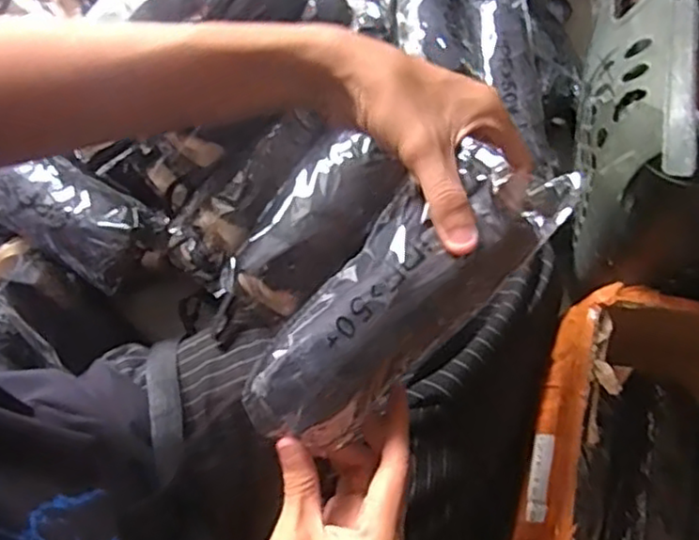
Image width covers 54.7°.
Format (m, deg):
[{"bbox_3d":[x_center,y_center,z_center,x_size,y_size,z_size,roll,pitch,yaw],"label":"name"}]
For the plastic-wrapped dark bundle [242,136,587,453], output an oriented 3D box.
[{"bbox_3d":[0.031,0.012,0.356,0.205,0.048,0.069,-42,76,5],"label":"plastic-wrapped dark bundle"}]

